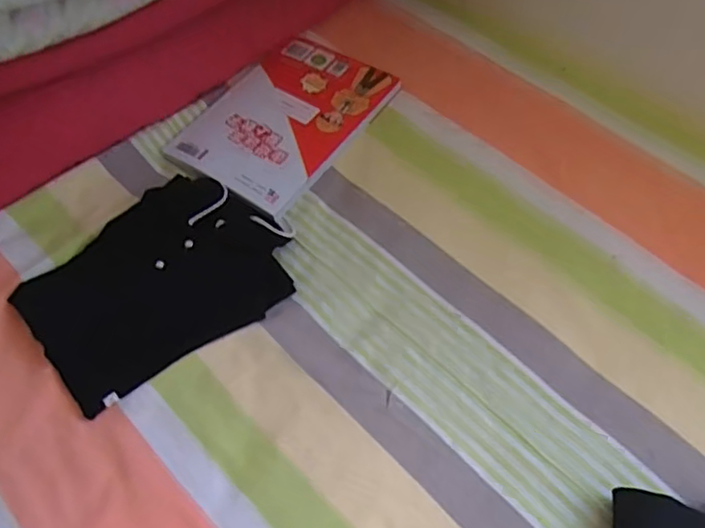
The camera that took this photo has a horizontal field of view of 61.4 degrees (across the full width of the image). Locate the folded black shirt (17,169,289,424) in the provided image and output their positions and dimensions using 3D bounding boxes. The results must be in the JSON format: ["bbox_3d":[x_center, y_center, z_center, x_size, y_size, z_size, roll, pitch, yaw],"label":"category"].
[{"bbox_3d":[-0.184,0.015,0.573,0.238,0.024,0.177,-39,65,-19],"label":"folded black shirt"}]

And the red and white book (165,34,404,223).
[{"bbox_3d":[-0.078,-0.173,0.685,0.170,0.013,0.241,31,66,19],"label":"red and white book"}]

